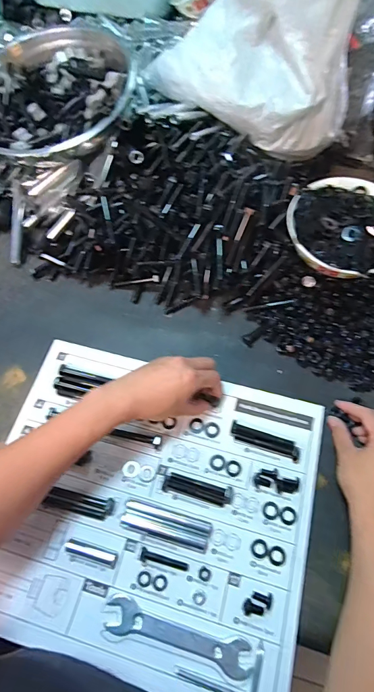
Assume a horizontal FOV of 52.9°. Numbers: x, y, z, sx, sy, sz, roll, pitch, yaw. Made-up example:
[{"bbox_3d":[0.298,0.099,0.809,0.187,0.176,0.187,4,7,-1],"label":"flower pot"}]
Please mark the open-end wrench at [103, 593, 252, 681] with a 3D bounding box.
[{"bbox_3d":[-0.011,0.296,0.384,0.150,0.007,0.032,16,66,8],"label":"open-end wrench"}]

